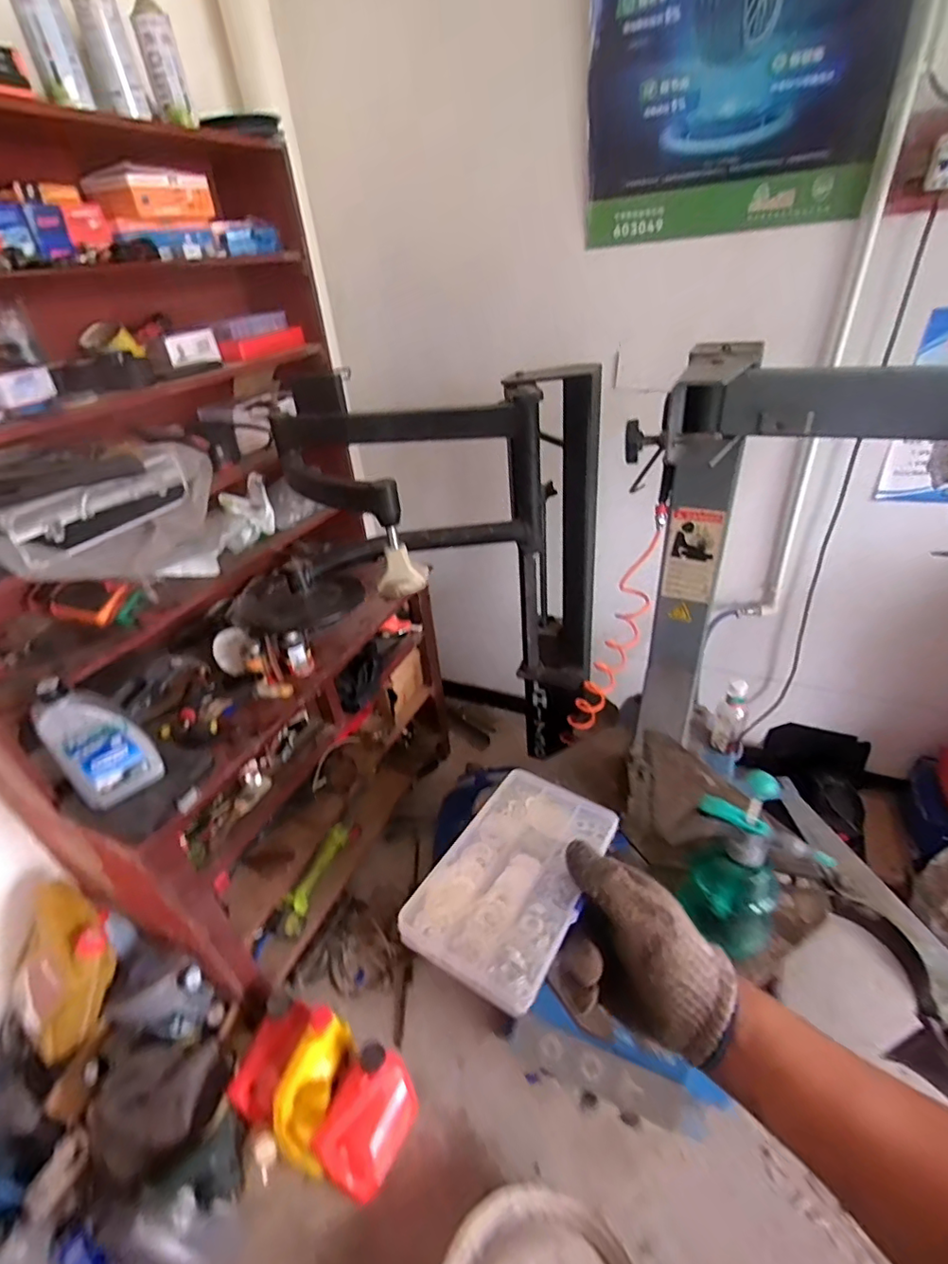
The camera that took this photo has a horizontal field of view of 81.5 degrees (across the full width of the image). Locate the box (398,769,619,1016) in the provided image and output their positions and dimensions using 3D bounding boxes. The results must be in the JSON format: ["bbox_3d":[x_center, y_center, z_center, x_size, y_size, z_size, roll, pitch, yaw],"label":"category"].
[{"bbox_3d":[0.031,0.176,0.410,0.100,0.033,0.175,16,40,27],"label":"box"}]

